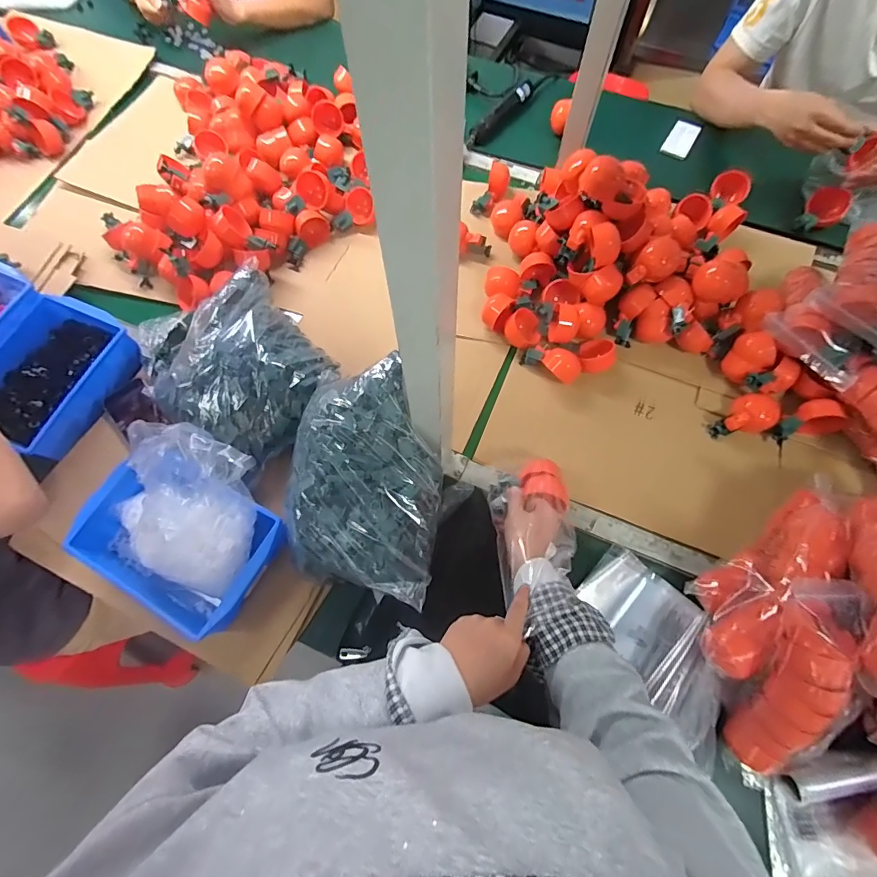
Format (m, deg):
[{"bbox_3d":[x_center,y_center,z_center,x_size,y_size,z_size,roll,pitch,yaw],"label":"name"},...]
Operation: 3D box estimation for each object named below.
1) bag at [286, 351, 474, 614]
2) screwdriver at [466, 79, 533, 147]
[{"bbox_3d":[-0.088,0.045,0.548,0.219,0.100,0.264,11,71,5],"label":"bag"},{"bbox_3d":[0.138,-0.699,0.949,0.037,0.032,0.228,35,75,12],"label":"screwdriver"}]

